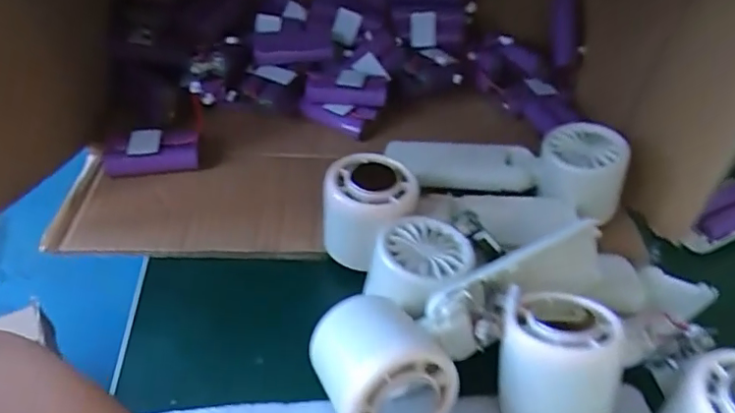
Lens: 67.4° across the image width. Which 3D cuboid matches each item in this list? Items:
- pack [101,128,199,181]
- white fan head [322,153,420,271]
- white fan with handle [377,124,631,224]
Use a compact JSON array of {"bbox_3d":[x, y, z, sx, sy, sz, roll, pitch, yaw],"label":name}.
[{"bbox_3d":[-0.158,-0.040,0.407,0.065,0.027,0.031,-5,44,-11],"label":"pack"},{"bbox_3d":[0.001,0.005,0.343,0.049,0.058,0.048,3,43,-3],"label":"white fan head"},{"bbox_3d":[0.094,-0.029,0.388,0.165,0.052,0.055,9,43,4],"label":"white fan with handle"}]

